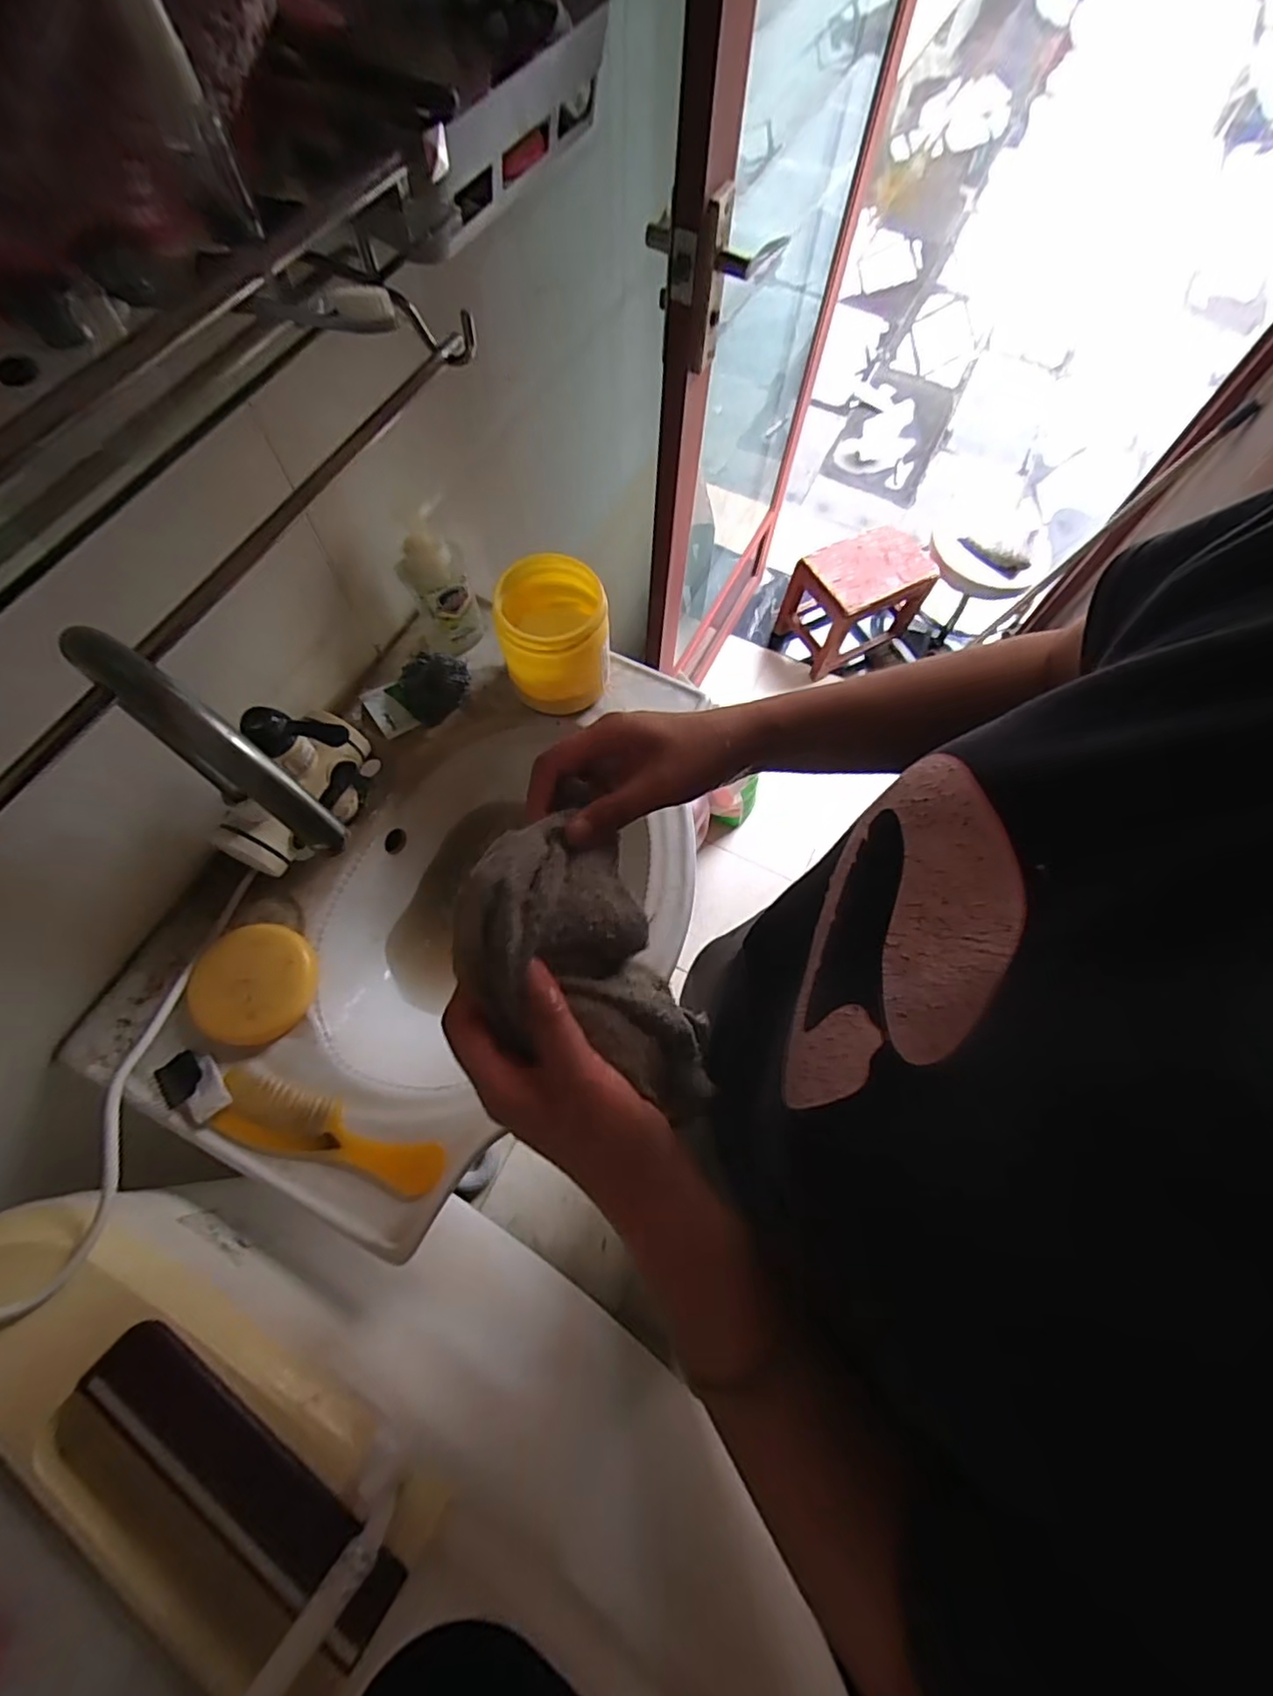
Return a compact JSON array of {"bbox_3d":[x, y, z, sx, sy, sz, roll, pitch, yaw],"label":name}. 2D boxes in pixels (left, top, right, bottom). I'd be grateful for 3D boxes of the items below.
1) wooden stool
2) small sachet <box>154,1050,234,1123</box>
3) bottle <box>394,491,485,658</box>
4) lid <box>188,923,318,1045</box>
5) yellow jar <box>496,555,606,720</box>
[{"bbox_3d":[0.565,-0.629,1.636,0.331,0.285,0.204,-30,72,-14],"label":"wooden stool"},{"bbox_3d":[-0.373,0.201,0.534,0.042,0.007,0.062,-40,74,-16],"label":"small sachet"},{"bbox_3d":[-0.204,-0.275,0.655,0.068,0.144,0.050,-20,70,-10],"label":"bottle"},{"bbox_3d":[-0.341,0.121,0.566,0.095,0.022,0.100,1,67,-2],"label":"lid"},{"bbox_3d":[-0.083,-0.214,0.658,0.101,0.118,0.114,3,67,-1],"label":"yellow jar"}]

